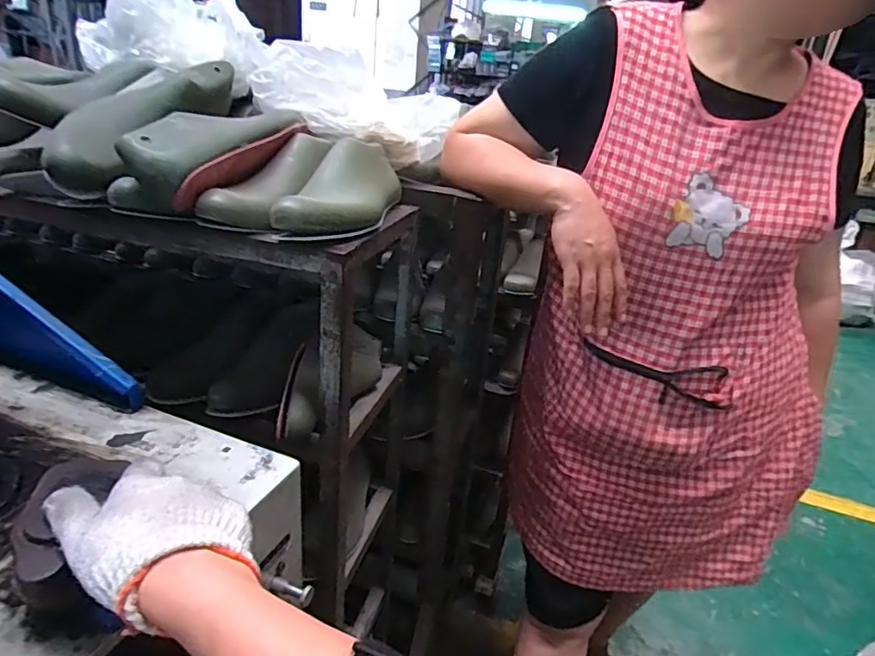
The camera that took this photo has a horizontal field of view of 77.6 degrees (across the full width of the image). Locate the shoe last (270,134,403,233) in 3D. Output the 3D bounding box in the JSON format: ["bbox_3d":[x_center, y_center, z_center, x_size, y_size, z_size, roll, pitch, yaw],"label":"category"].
[{"bbox_3d":[-0.105,-0.167,0.629,0.086,0.071,0.237,9,25,6],"label":"shoe last"}]

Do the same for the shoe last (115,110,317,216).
[{"bbox_3d":[-0.240,-0.200,0.625,0.103,0.078,0.216,11,25,10],"label":"shoe last"}]

